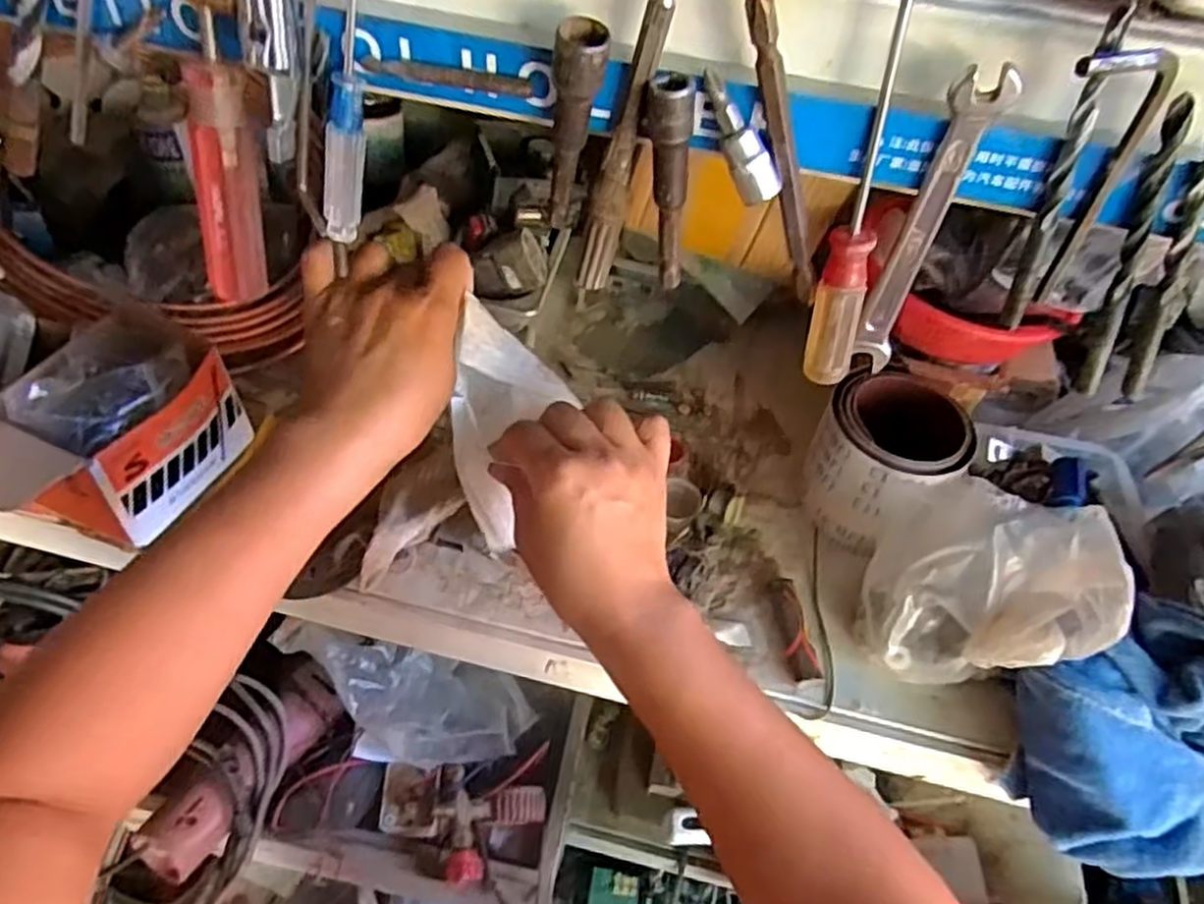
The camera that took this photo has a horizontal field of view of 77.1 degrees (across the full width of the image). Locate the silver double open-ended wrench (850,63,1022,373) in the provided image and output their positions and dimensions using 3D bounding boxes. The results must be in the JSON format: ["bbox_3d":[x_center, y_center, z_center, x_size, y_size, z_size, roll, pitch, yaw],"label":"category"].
[{"bbox_3d":[0.093,-0.063,0.221,0.015,0.096,0.004,12,51,4],"label":"silver double open-ended wrench"}]

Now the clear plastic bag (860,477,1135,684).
[{"bbox_3d":[0.246,0.076,0.490,0.119,0.124,0.117,20,52,10],"label":"clear plastic bag"}]

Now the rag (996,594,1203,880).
[{"bbox_3d":[0.329,0.175,0.456,0.158,0.059,0.137,-28,90,-2],"label":"rag"}]

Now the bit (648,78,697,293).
[{"bbox_3d":[0.019,-0.078,0.224,0.016,0.062,0.013,8,51,1],"label":"bit"}]

